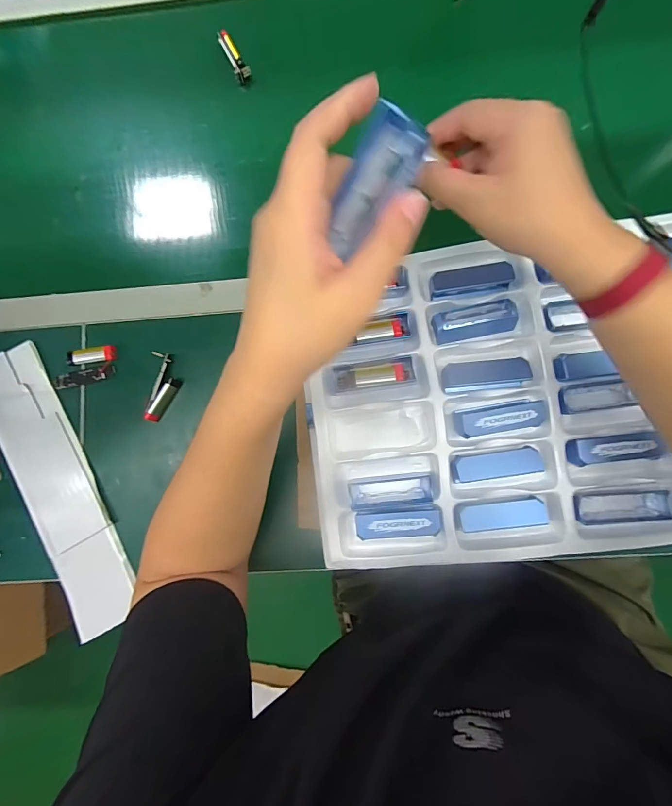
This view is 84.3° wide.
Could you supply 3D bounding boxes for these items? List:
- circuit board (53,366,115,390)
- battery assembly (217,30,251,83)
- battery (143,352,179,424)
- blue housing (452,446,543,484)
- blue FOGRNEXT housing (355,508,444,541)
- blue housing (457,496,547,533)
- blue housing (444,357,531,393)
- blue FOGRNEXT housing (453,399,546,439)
[{"bbox_3d":[-0.293,-0.030,0.433,0.066,0.004,0.016,-12,91,-5],"label":"circuit board"},{"bbox_3d":[-0.132,-0.451,0.481,0.020,0.019,0.062,-27,82,1],"label":"battery assembly"},{"bbox_3d":[-0.196,-0.018,0.421,0.028,0.014,0.078,3,83,4],"label":"battery"},{"bbox_3d":[0.150,0.058,0.349,0.081,0.017,0.025,-8,83,3],"label":"blue housing"},{"bbox_3d":[0.061,0.115,0.357,0.081,0.023,0.023,-5,83,4],"label":"blue FOGRNEXT housing"},{"bbox_3d":[0.156,0.106,0.350,0.075,0.012,0.025,-9,83,3],"label":"blue housing"},{"bbox_3d":[0.147,-0.027,0.360,0.082,0.014,0.028,-3,83,4],"label":"blue housing"},{"bbox_3d":[0.155,0.014,0.349,0.078,0.021,0.028,-10,83,3],"label":"blue FOGRNEXT housing"}]

